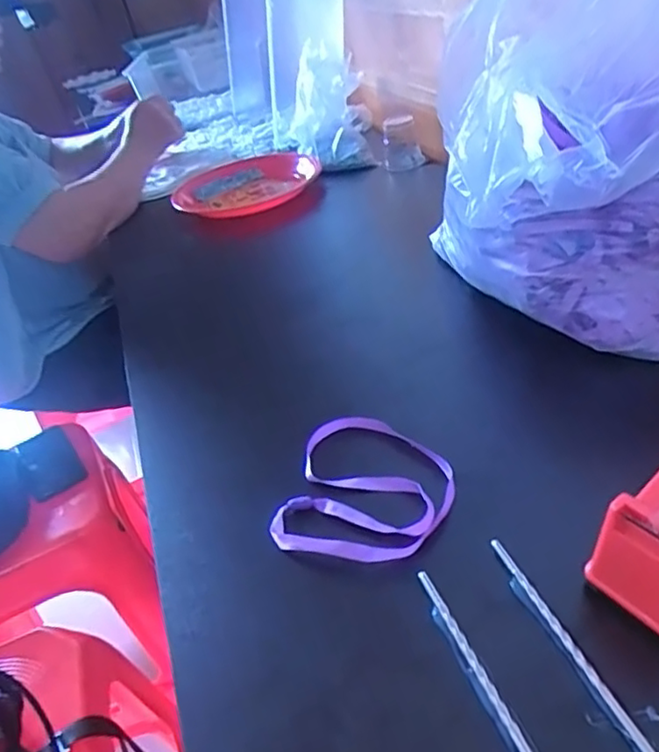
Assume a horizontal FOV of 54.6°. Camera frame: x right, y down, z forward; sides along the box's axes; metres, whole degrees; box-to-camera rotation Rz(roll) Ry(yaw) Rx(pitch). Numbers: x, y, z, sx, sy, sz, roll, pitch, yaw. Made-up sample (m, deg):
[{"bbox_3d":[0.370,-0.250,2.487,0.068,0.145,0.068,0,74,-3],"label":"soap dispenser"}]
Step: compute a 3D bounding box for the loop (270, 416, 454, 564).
[{"bbox_3d":[0.028,0.073,0.444,0.111,0.016,0.131,3,38,21],"label":"loop"}]

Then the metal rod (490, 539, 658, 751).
[{"bbox_3d":[0.137,0.158,0.299,0.009,0.006,0.221,-19,35,-9],"label":"metal rod"}]

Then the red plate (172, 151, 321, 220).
[{"bbox_3d":[-0.138,-0.320,1.041,0.234,0.032,0.236,-9,35,6],"label":"red plate"}]

